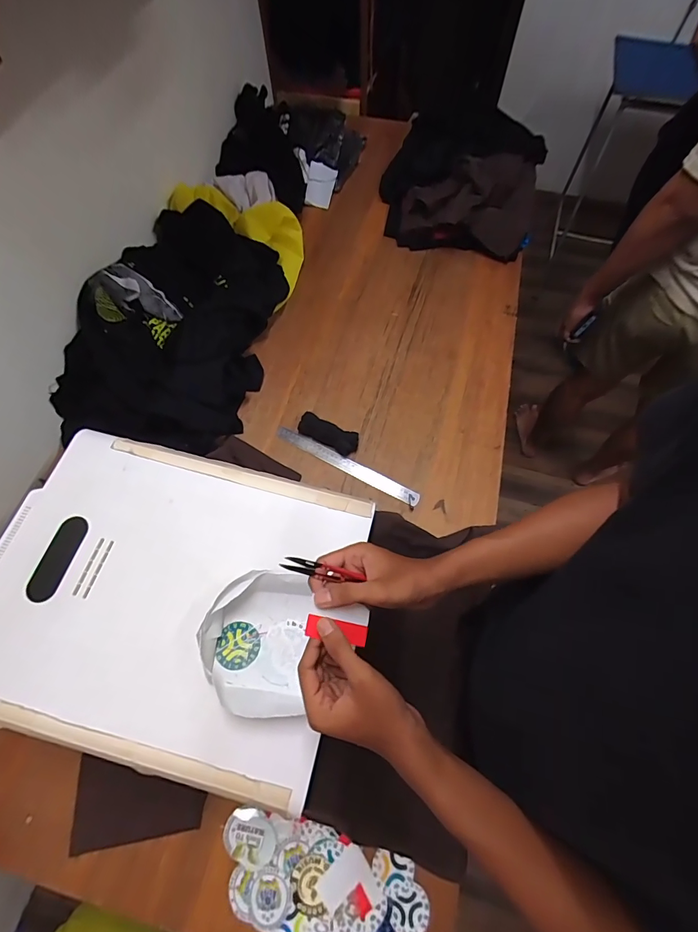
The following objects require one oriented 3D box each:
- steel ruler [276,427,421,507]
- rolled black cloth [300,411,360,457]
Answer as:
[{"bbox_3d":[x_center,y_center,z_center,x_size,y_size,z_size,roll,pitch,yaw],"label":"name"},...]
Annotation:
[{"bbox_3d":[-0.005,-0.003,0.827,0.319,0.007,0.031,27,74,10],"label":"steel ruler"},{"bbox_3d":[-0.042,-0.068,0.842,0.130,0.023,0.051,27,67,12],"label":"rolled black cloth"}]

